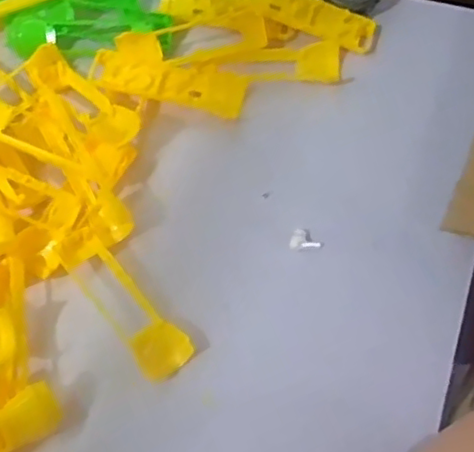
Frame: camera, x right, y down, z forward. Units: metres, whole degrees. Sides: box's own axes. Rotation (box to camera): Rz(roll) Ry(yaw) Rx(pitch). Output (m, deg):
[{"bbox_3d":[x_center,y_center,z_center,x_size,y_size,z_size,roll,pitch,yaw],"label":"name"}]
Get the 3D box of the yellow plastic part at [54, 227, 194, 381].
[{"bbox_3d":[-0.106,0.069,0.576,0.048,0.032,0.164,-38,68,-10],"label":"yellow plastic part"}]

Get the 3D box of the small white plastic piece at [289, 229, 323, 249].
[{"bbox_3d":[0.067,0.012,0.604,0.031,0.004,0.021,-6,66,3],"label":"small white plastic piece"}]

